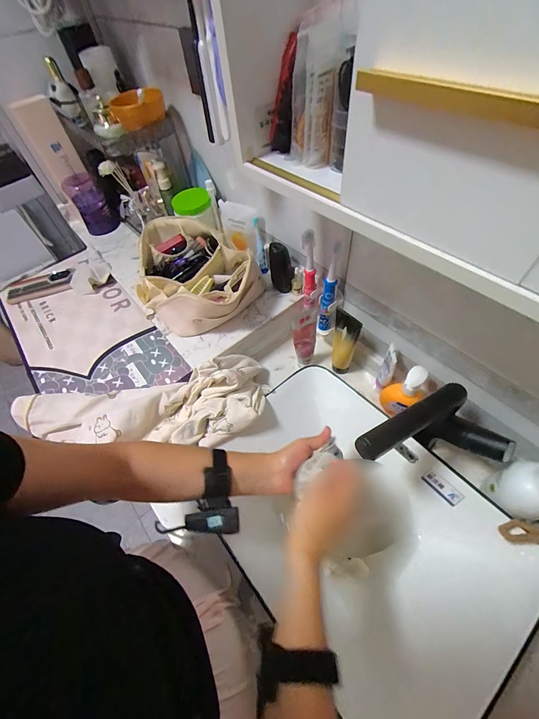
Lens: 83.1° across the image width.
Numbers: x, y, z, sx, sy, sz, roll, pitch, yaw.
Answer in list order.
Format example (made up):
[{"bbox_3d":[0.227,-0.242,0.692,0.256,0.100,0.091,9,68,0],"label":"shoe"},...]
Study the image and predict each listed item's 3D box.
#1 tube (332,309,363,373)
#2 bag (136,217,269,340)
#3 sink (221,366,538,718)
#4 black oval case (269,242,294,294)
[{"bbox_3d":[0.145,-0.027,0.605,0.047,0.164,0.032,25,61,20],"label":"tube"},{"bbox_3d":[-0.169,-0.180,0.661,0.297,0.113,0.223,29,63,23],"label":"bag"},{"bbox_3d":[0.140,0.271,0.511,0.331,0.121,0.500,-34,59,-17],"label":"sink"},{"bbox_3d":[0.026,-0.190,0.640,0.045,0.108,0.032,-10,55,-1],"label":"black oval case"}]

